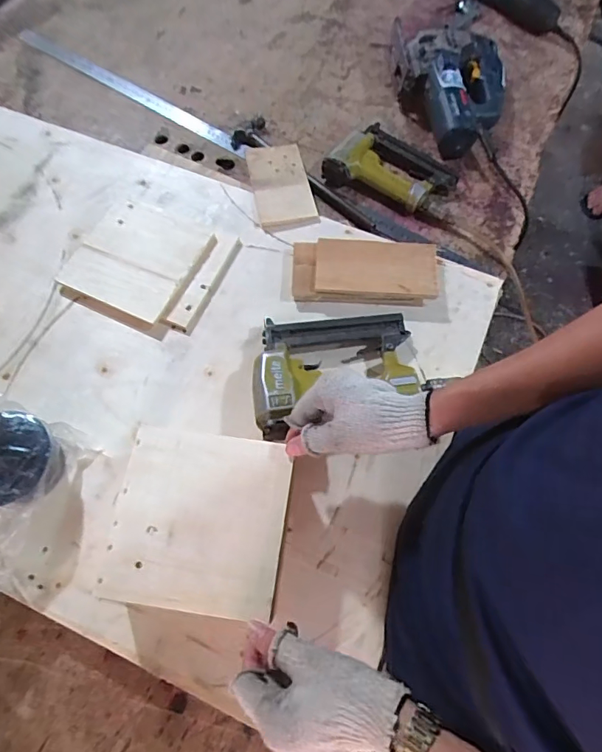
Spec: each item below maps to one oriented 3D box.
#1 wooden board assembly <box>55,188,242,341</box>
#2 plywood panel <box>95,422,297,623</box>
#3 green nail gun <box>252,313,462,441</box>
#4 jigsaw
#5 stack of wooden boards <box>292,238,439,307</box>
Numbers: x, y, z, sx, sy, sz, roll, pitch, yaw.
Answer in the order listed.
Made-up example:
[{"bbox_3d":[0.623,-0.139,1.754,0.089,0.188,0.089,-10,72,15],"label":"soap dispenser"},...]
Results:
[{"bbox_3d":[-0.234,-0.171,0.704,0.234,0.031,0.199,24,70,9],"label":"wooden board assembly"},{"bbox_3d":[-0.102,0.140,0.468,0.168,0.012,0.167,7,65,3],"label":"plywood panel"},{"bbox_3d":[0.053,-0.004,0.610,0.224,0.060,0.166,-3,68,-1],"label":"green nail gun"},{"bbox_3d":[0.289,-0.525,0.836,0.193,0.077,0.244,-21,70,-9],"label":"jigsaw"},{"bbox_3d":[0.094,-0.157,0.690,0.209,0.026,0.099,2,68,0],"label":"stack of wooden boards"}]

